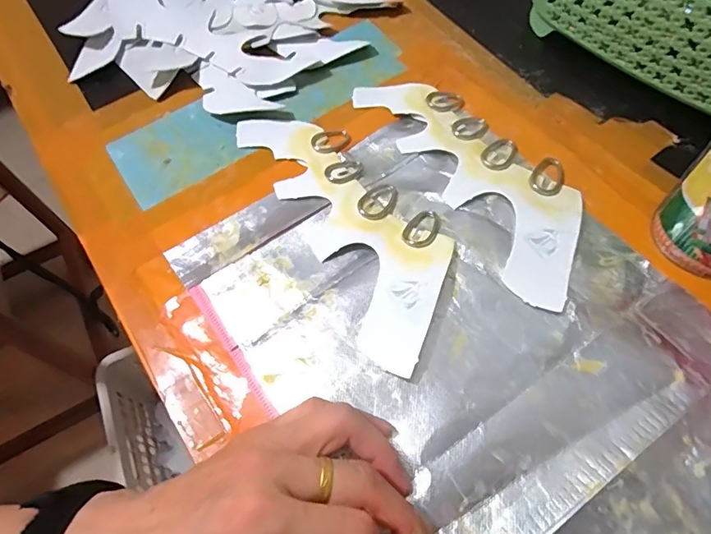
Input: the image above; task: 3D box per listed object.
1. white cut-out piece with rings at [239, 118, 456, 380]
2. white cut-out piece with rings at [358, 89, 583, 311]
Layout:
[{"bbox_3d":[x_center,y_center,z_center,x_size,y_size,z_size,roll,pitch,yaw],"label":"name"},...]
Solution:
[{"bbox_3d":[0.000,-0.036,0.311,0.078,0.008,0.206,-27,62,-11],"label":"white cut-out piece with rings"},{"bbox_3d":[0.085,-0.070,0.327,0.079,0.005,0.208,-29,64,-11],"label":"white cut-out piece with rings"}]

